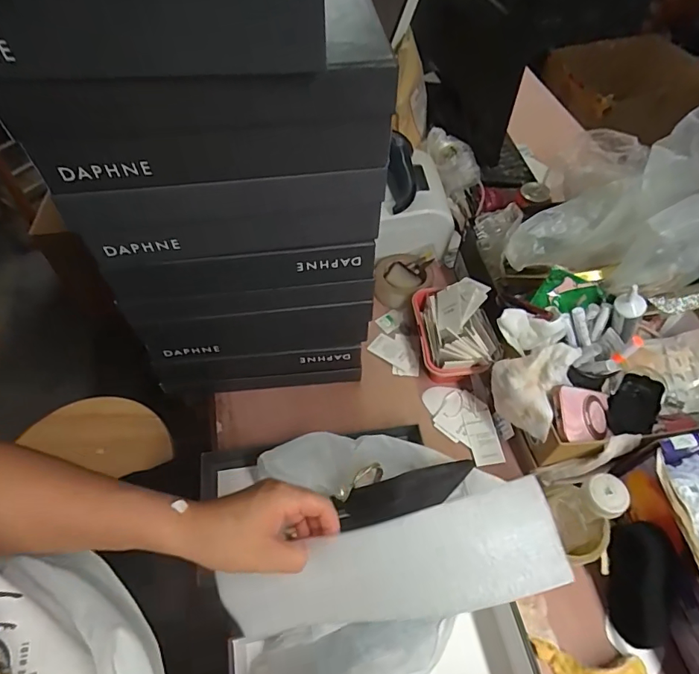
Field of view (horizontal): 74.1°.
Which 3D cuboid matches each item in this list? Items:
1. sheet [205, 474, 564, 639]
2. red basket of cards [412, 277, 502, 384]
[{"bbox_3d":[0.028,0.199,0.396,0.289,0.026,0.085,-18,90,9],"label":"sheet"},{"bbox_3d":[0.162,-0.019,0.724,0.106,0.085,0.166,-4,56,-2],"label":"red basket of cards"}]

